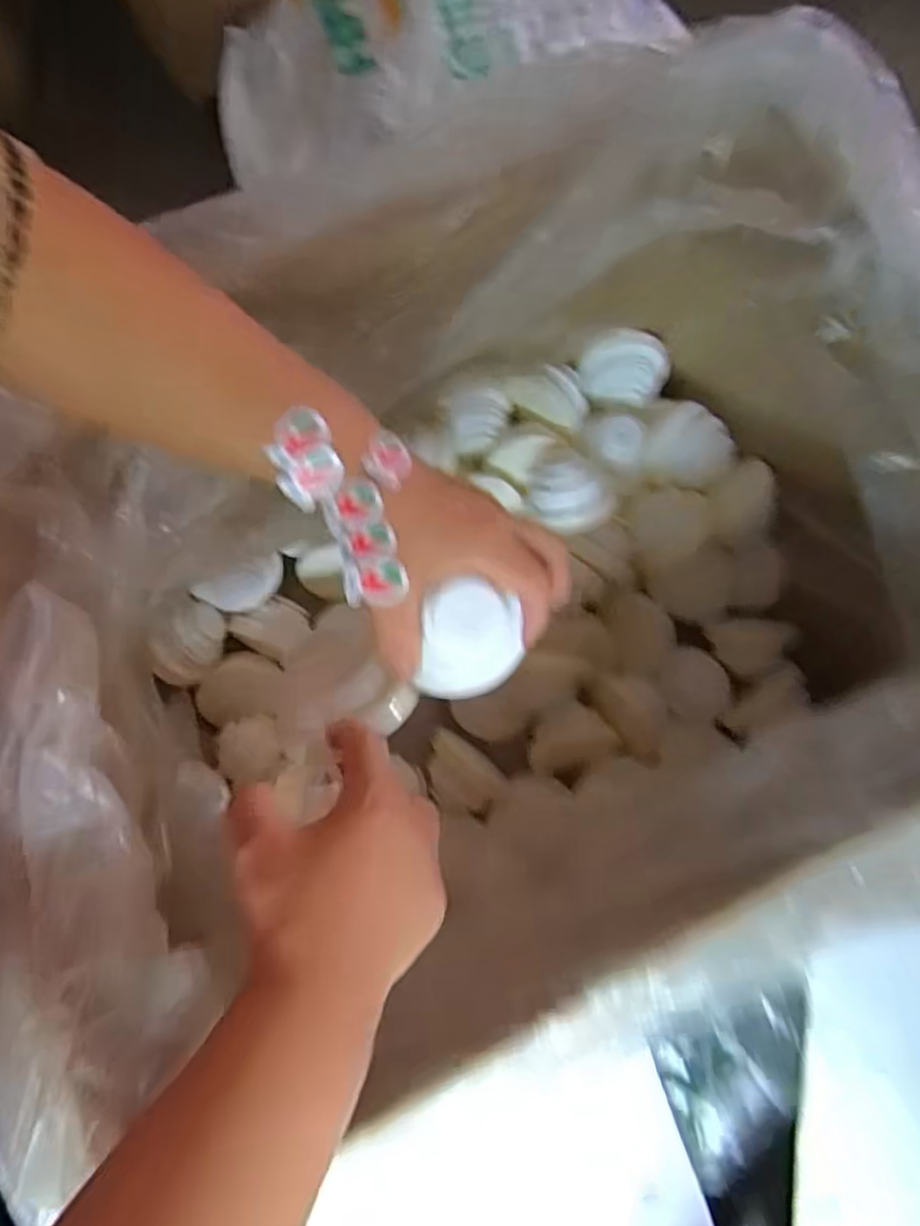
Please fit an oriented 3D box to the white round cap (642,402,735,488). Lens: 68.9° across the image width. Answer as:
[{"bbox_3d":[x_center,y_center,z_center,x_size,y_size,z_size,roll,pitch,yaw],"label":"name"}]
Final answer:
[{"bbox_3d":[0.219,-0.162,0.639,0.078,0.026,0.083,0,76,0],"label":"white round cap"}]

